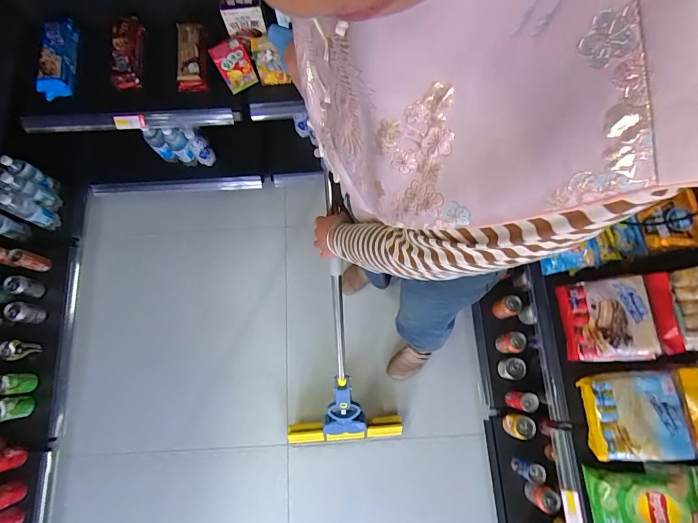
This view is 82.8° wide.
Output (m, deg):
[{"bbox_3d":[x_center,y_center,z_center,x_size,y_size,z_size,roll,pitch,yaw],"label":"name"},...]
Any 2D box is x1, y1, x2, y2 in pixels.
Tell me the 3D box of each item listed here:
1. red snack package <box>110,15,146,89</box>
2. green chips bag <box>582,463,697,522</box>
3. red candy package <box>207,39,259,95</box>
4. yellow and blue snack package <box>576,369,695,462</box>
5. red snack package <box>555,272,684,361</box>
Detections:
[{"bbox_3d":[-0.678,-0.638,1.202,0.094,0.054,0.221,-5,76,0],"label":"red snack package"},{"bbox_3d":[0.660,0.548,0.885,0.211,0.055,0.160,-15,65,31],"label":"green chips bag"},{"bbox_3d":[-0.333,-0.567,1.167,0.099,0.156,0.037,-26,77,-5],"label":"red candy package"},{"bbox_3d":[0.656,0.358,0.917,0.186,0.050,0.185,-12,74,24],"label":"yellow and blue snack package"},{"bbox_3d":[0.640,0.138,0.952,0.230,0.045,0.189,-11,72,31],"label":"red snack package"}]

